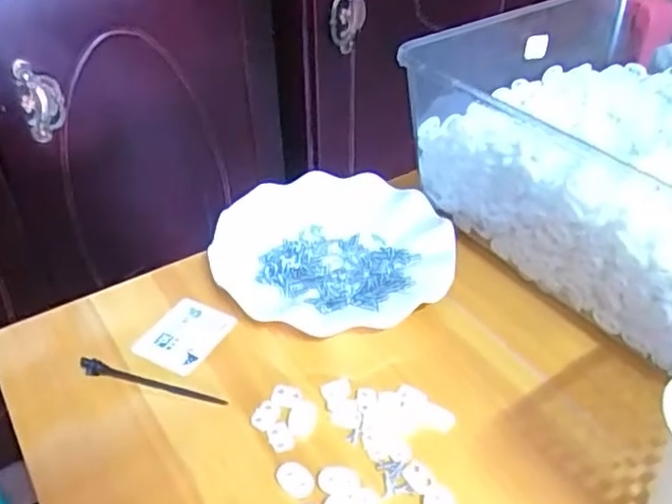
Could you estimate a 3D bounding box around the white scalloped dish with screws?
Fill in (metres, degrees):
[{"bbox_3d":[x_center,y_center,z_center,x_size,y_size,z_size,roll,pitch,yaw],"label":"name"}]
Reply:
[{"bbox_3d":[-0.002,-0.003,0.507,0.179,0.023,0.173,0,40,0],"label":"white scalloped dish with screws"}]

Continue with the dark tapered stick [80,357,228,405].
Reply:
[{"bbox_3d":[-0.120,0.084,0.418,0.103,0.010,0.008,10,42,14],"label":"dark tapered stick"}]

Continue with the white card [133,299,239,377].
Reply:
[{"bbox_3d":[-0.106,0.058,0.458,0.053,0.007,0.060,22,47,20],"label":"white card"}]

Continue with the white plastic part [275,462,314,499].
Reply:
[{"bbox_3d":[-0.023,0.129,0.365,0.024,0.004,0.016,28,47,29],"label":"white plastic part"}]

